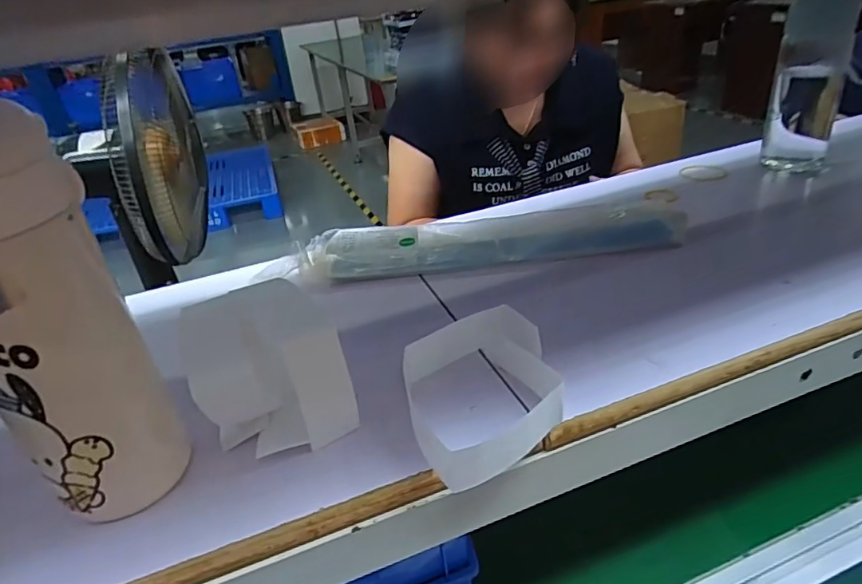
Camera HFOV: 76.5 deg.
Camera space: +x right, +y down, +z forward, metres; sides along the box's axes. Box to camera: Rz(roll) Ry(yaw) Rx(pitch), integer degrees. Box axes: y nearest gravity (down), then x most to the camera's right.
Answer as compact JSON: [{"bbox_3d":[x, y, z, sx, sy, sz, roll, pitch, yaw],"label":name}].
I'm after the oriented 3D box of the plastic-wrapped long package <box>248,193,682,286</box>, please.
[{"bbox_3d":[0.040,-0.046,0.487,0.352,0.025,0.075,-6,30,3],"label":"plastic-wrapped long package"}]

